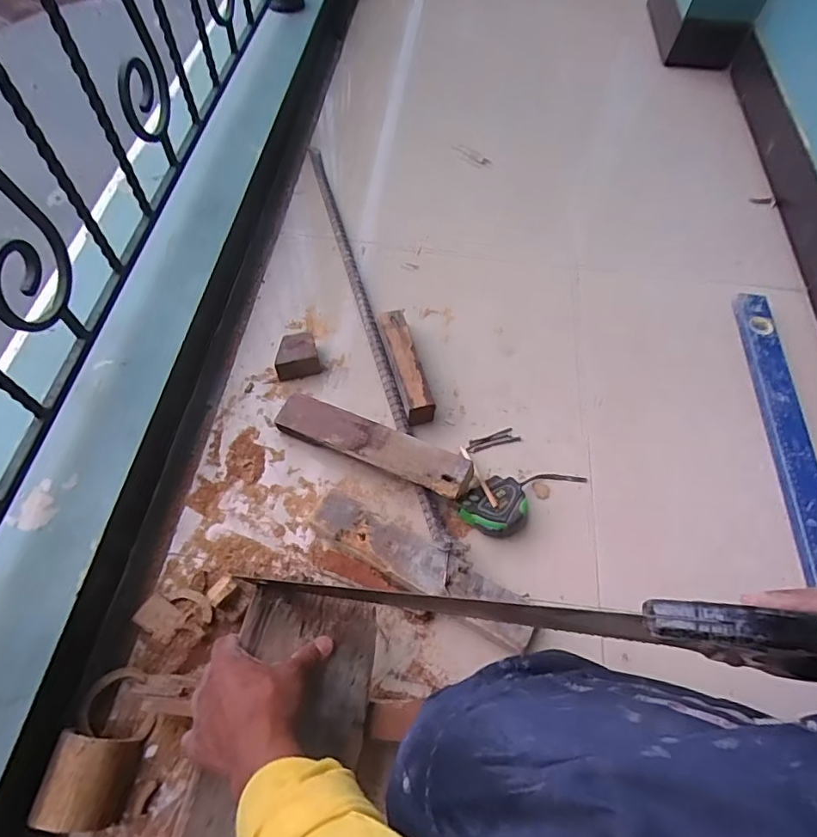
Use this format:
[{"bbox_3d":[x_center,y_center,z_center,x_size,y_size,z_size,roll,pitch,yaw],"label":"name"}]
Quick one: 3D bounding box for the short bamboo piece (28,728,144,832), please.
[{"bbox_3d":[-0.323,0.364,0.518,0.072,0.052,0.079,6,62,0],"label":"short bamboo piece"}]

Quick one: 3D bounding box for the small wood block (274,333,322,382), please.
[{"bbox_3d":[-0.171,-0.095,0.787,0.065,0.046,0.056,-8,63,-7],"label":"small wood block"}]

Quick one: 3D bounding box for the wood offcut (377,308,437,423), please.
[{"bbox_3d":[-0.005,-0.076,0.774,0.046,0.058,0.188,-12,63,-10],"label":"wood offcut"}]

